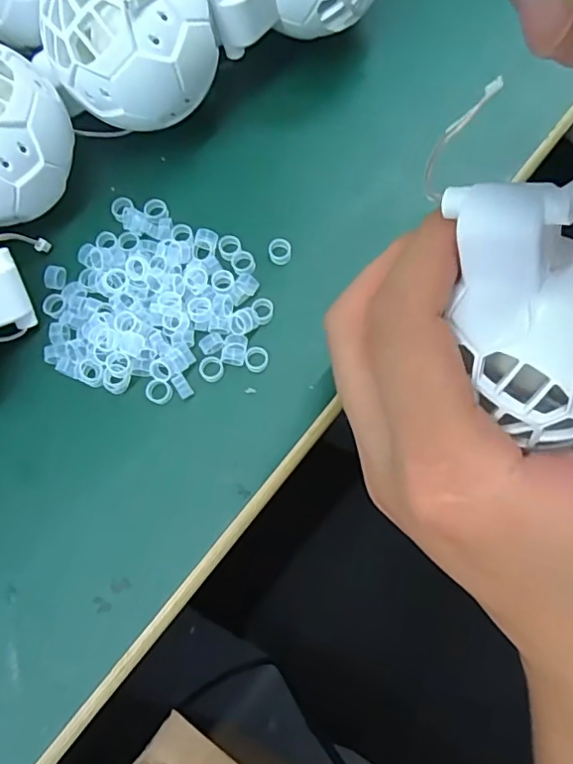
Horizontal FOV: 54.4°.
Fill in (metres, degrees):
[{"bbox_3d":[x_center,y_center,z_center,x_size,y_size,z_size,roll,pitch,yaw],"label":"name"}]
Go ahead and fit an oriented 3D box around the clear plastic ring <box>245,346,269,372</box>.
[{"bbox_3d":[-0.011,-0.009,0.210,0.009,0.004,0.009,-1,74,2],"label":"clear plastic ring"}]

